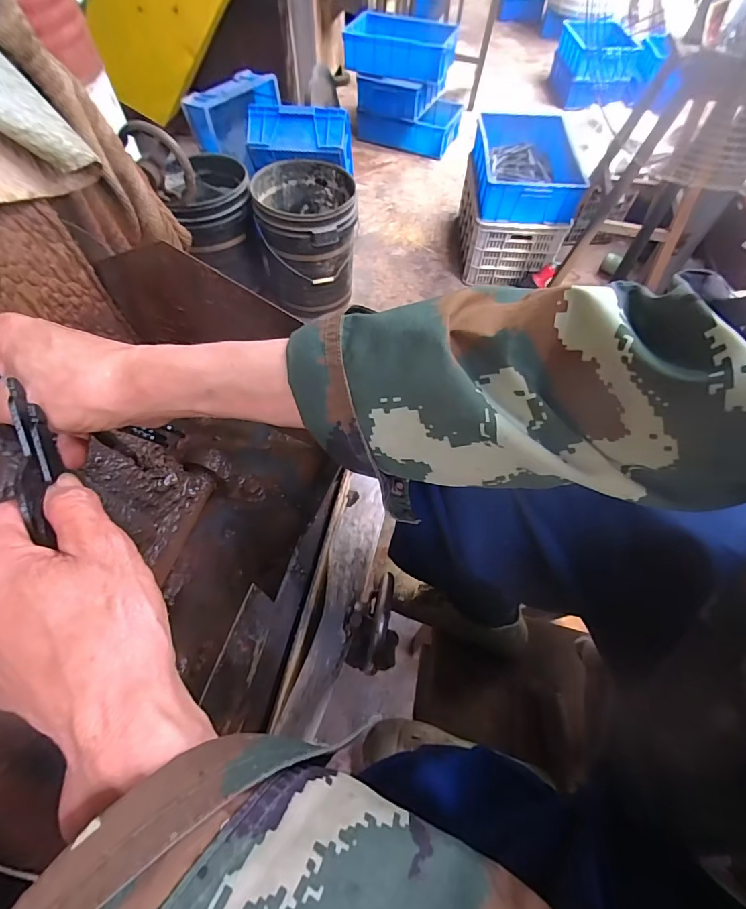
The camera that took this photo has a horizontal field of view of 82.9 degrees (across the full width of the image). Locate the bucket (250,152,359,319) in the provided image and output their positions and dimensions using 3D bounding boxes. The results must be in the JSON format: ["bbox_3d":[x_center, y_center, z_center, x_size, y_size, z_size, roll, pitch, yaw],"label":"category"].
[{"bbox_3d":[-0.246,-0.792,1.604,0.351,0.407,0.365,-3,60,-4],"label":"bucket"}]

